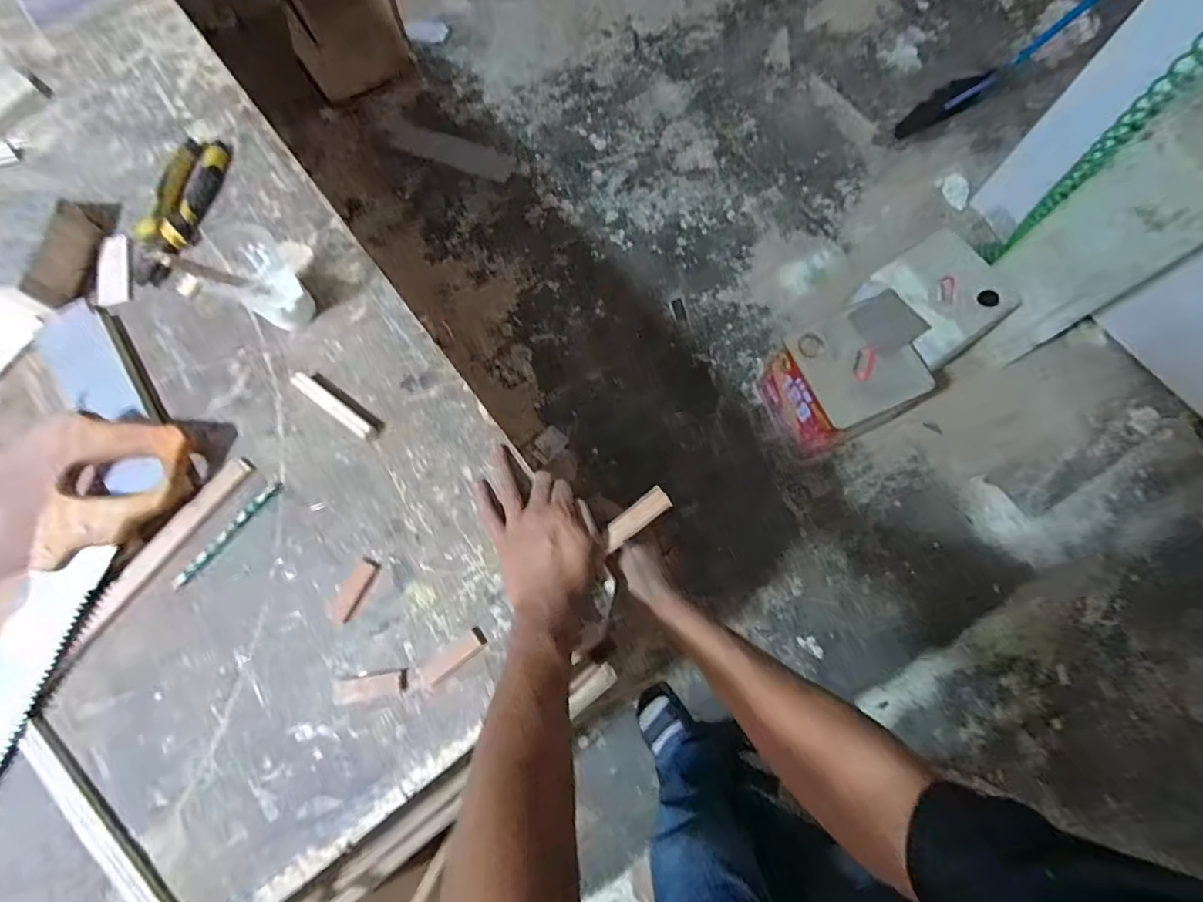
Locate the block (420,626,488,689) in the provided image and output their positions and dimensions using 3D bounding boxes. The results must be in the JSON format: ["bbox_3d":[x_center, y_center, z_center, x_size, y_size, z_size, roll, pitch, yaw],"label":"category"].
[{"bbox_3d":[-0.127,0.177,0.473,0.059,0.004,0.021,-36,77,-9],"label":"block"}]

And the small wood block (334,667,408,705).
[{"bbox_3d":[-0.198,0.202,0.471,0.062,0.004,0.019,-11,75,-3],"label":"small wood block"}]

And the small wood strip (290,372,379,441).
[{"bbox_3d":[-0.256,-0.043,0.531,0.100,0.015,0.016,35,77,9],"label":"small wood strip"}]

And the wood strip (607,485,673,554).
[{"bbox_3d":[0.031,0.060,0.500,0.071,0.010,0.025,-39,57,-12],"label":"wood strip"}]

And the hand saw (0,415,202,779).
[{"bbox_3d":[-0.492,0.168,0.463,0.098,0.051,0.429,20,75,6],"label":"hand saw"}]

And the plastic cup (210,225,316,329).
[{"bbox_3d":[-0.327,-0.165,0.538,0.058,0.082,0.077,-38,78,-10],"label":"plastic cup"}]

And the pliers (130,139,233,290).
[{"bbox_3d":[-0.463,-0.267,0.598,0.067,0.026,0.182,13,75,4],"label":"pliers"}]

